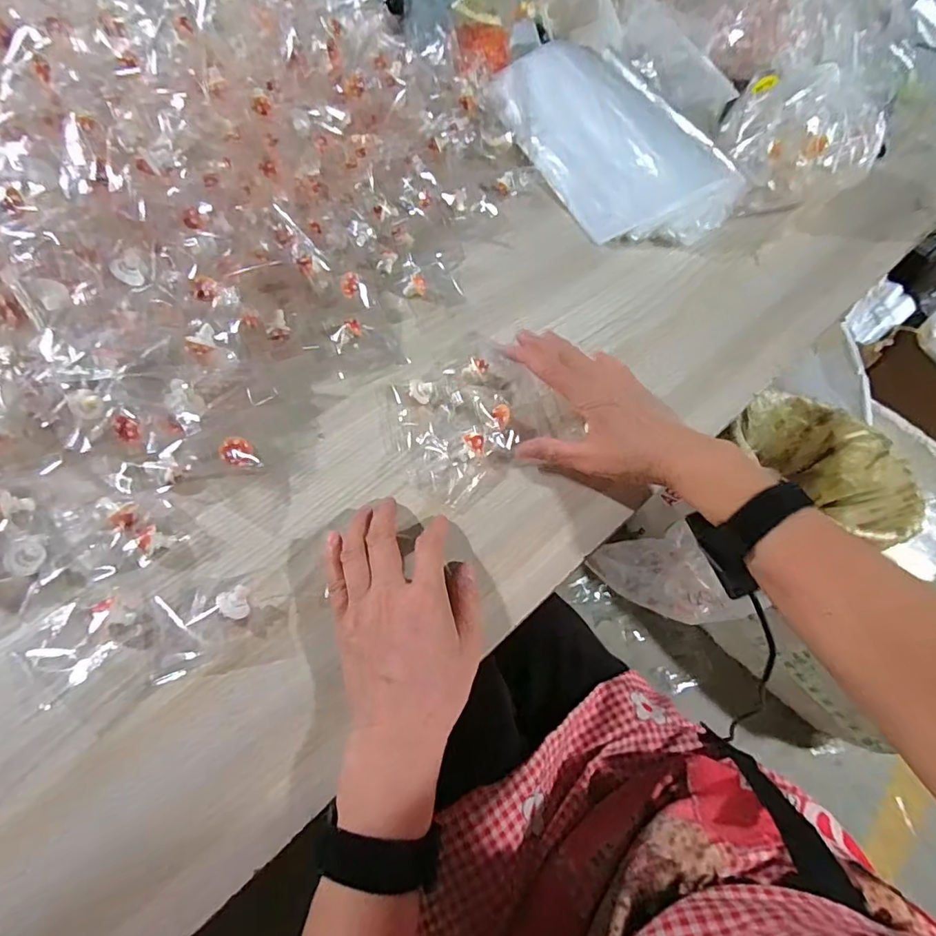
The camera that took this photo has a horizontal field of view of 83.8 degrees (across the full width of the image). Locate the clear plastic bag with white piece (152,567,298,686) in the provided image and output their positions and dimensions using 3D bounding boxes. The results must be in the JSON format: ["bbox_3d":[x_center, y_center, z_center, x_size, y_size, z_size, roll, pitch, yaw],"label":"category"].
[{"bbox_3d":[-0.158,0.098,0.336,0.083,0.017,0.061,-11,61,-13],"label":"clear plastic bag with white piece"}]

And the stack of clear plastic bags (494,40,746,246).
[{"bbox_3d":[0.169,-0.401,0.631,0.182,0.031,0.339,-33,73,-2],"label":"stack of clear plastic bags"}]

